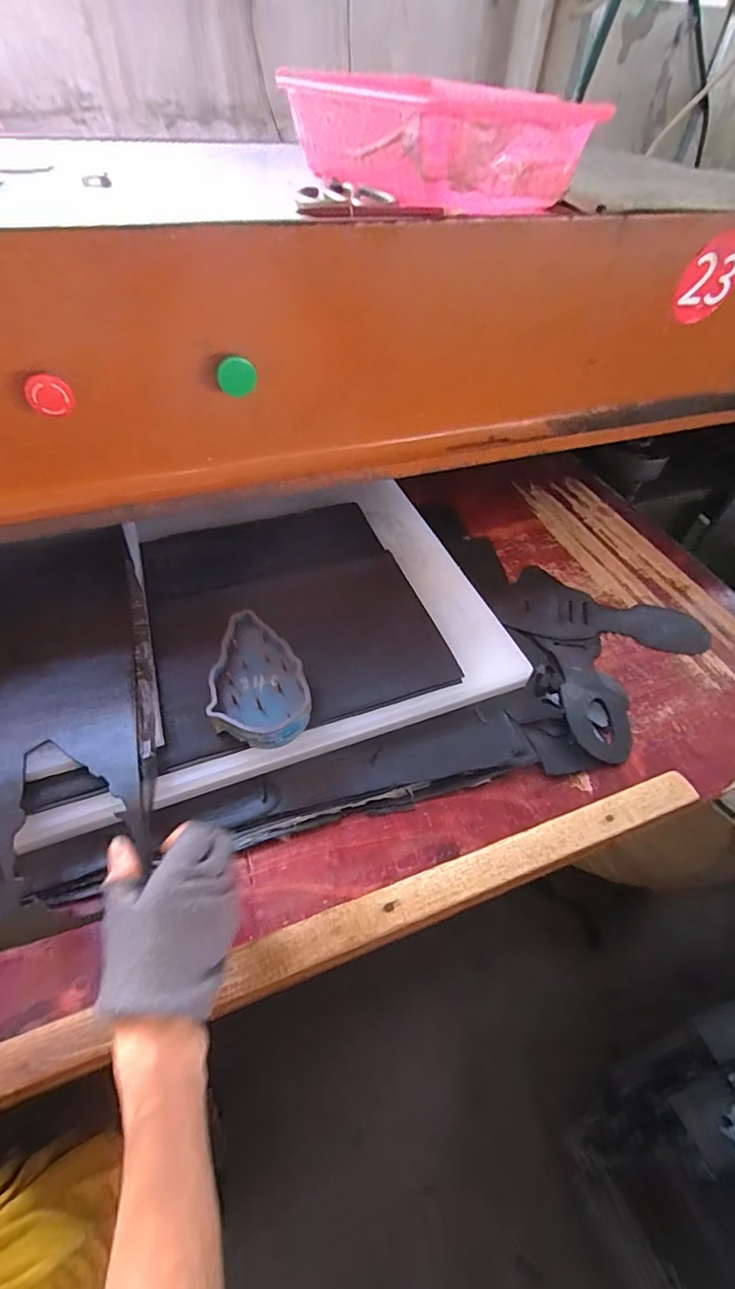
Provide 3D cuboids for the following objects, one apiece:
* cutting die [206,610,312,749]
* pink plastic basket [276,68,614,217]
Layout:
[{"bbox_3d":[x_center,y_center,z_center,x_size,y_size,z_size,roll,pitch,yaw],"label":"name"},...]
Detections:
[{"bbox_3d":[-0.112,0.030,0.506,0.091,0.030,0.157,-8,52,-10],"label":"cutting die"},{"bbox_3d":[0.067,-0.556,0.546,0.201,0.076,0.273,-30,58,-24],"label":"pink plastic basket"}]

